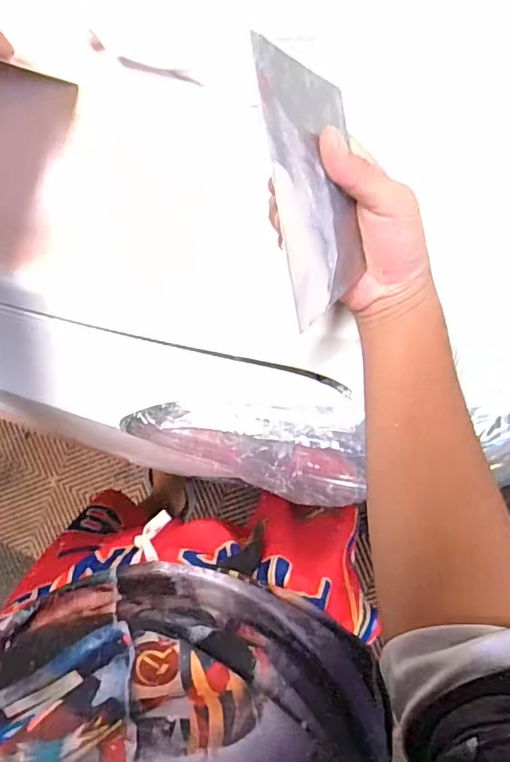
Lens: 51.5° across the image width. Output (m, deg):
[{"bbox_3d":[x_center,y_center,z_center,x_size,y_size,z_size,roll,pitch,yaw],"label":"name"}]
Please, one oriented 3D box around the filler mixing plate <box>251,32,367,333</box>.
[{"bbox_3d":[0.036,-0.109,0.303,0.004,0.088,0.137,1,110,36],"label":"filler mixing plate"}]

